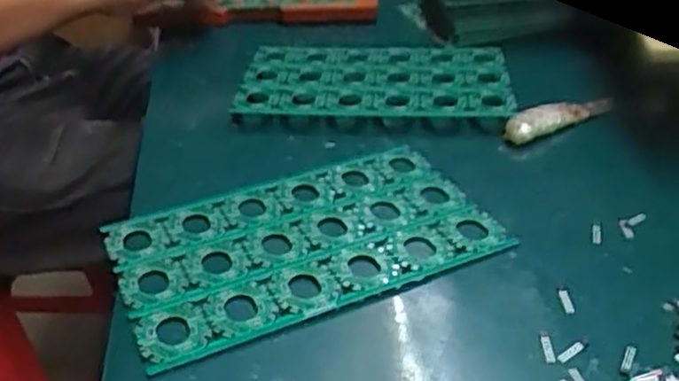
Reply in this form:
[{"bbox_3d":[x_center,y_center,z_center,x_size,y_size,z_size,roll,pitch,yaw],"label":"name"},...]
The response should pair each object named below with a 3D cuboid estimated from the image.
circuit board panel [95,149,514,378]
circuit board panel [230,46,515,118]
[{"bbox_3d":[-0.019,0.023,0.397,0.206,0.011,0.128,-17,35,-22],"label":"circuit board panel"},{"bbox_3d":[0.030,-0.097,0.573,0.213,0.014,0.153,-2,32,0],"label":"circuit board panel"}]

